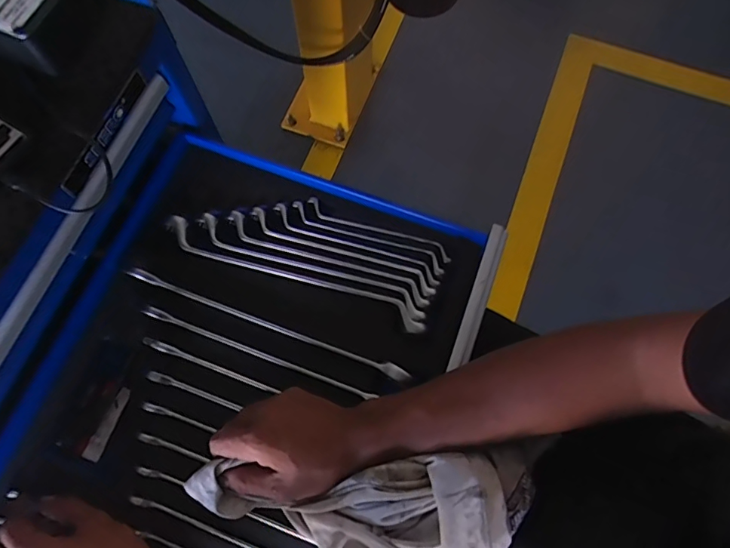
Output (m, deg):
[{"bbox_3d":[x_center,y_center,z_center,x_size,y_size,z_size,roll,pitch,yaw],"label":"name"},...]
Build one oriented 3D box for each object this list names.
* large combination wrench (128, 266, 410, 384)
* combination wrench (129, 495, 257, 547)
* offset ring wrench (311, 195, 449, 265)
[{"bbox_3d":[-0.102,0.054,0.496,0.312,0.033,0.013,20,73,6],"label":"large combination wrench"},{"bbox_3d":[-0.124,0.256,0.443,0.205,0.009,0.014,21,73,6],"label":"combination wrench"},{"bbox_3d":[0.014,-0.052,0.538,0.181,0.018,0.020,24,73,7],"label":"offset ring wrench"}]

